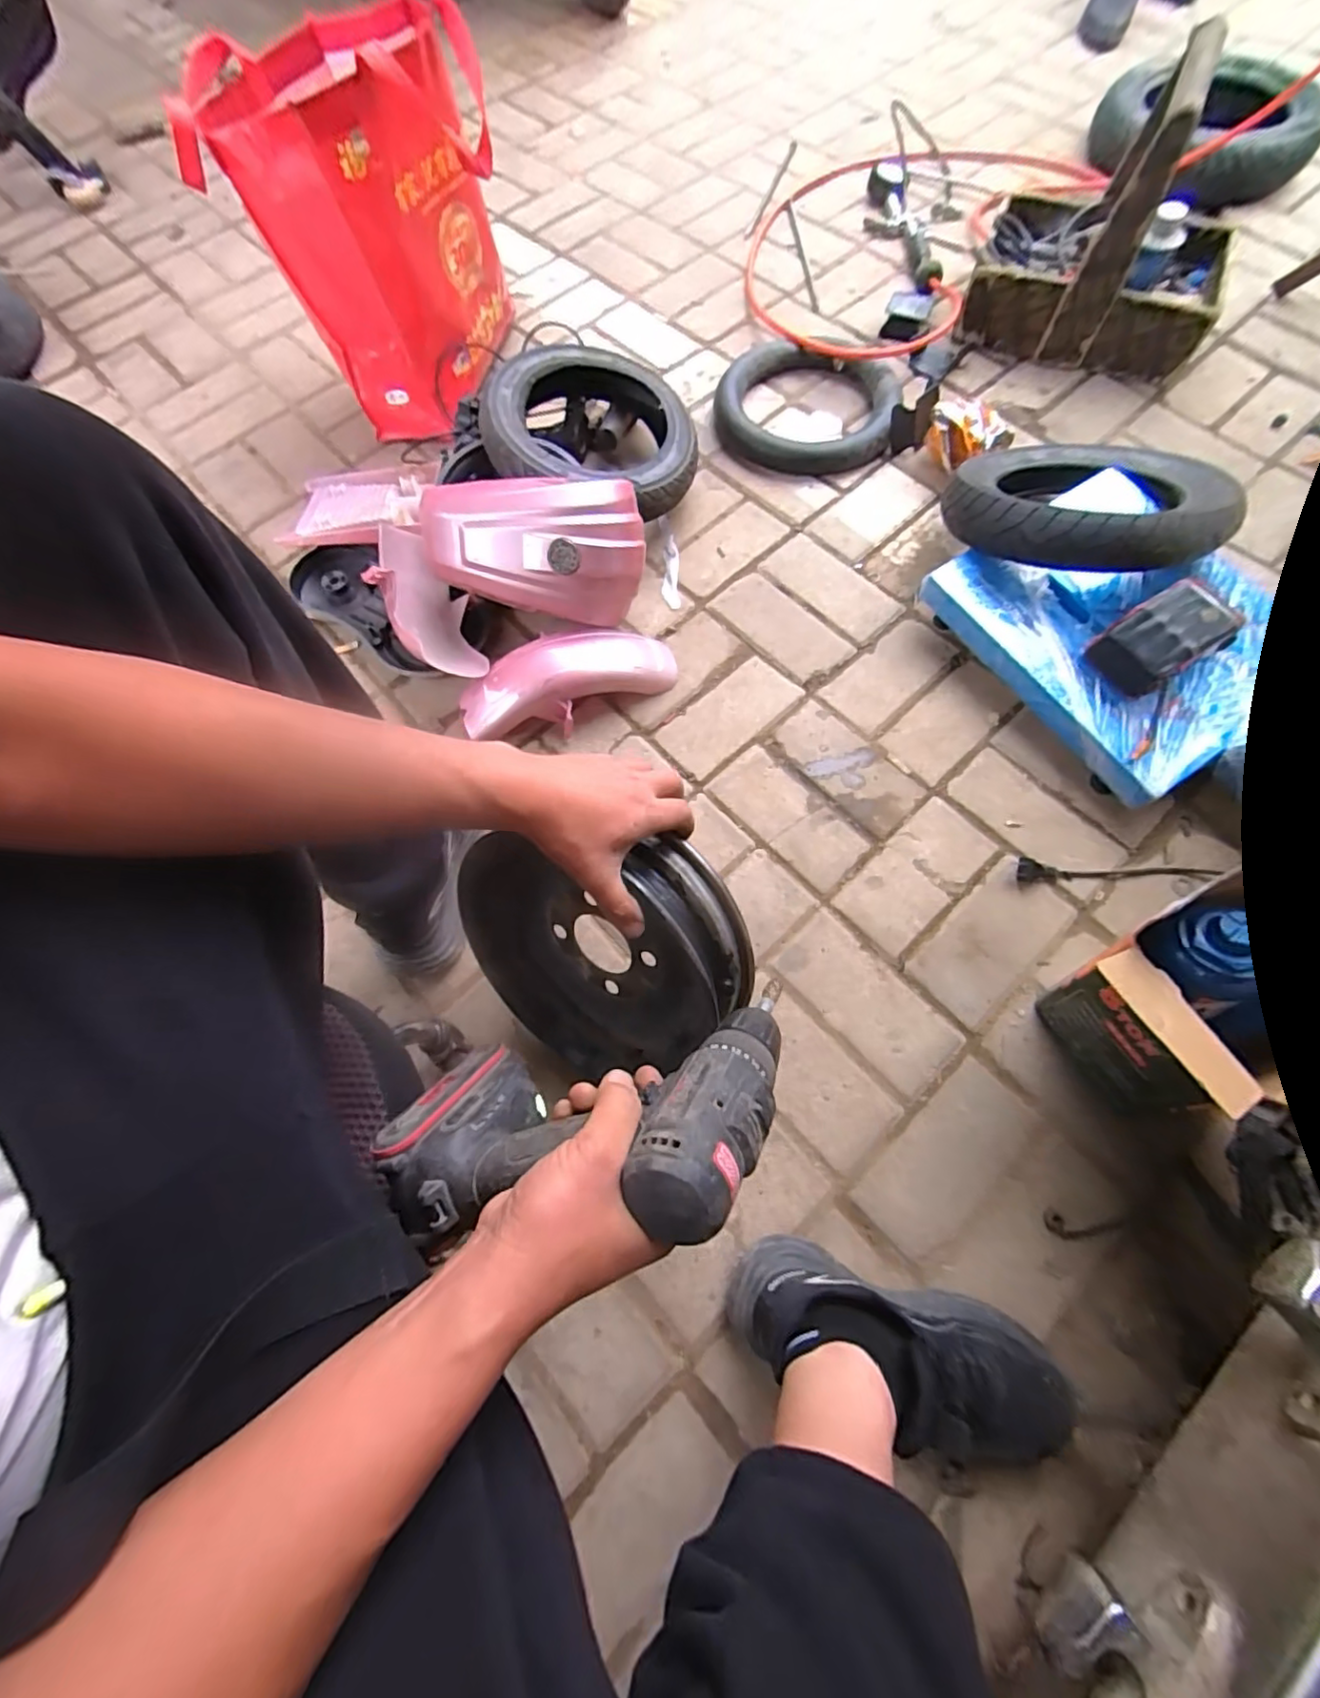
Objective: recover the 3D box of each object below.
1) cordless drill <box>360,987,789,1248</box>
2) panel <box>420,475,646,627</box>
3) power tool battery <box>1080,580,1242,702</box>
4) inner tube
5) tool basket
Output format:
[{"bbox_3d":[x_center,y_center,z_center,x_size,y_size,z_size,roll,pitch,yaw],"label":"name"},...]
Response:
[{"bbox_3d":[-0.042,0.159,0.338,0.244,0.145,0.076,-13,105,14],"label":"cordless drill"},{"bbox_3d":[-0.165,-0.359,0.713,0.282,0.121,0.115,9,70,6],"label":"panel"},{"bbox_3d":[0.556,-0.233,0.648,0.131,0.070,0.083,-32,71,-9],"label":"power tool battery"},{"bbox_3d":[0.226,-0.685,0.919,0.281,0.040,0.248,26,73,11],"label":"inner tube"},{"bbox_3d":[0.683,-0.927,0.867,0.342,0.271,0.245,21,72,9],"label":"tool basket"}]

